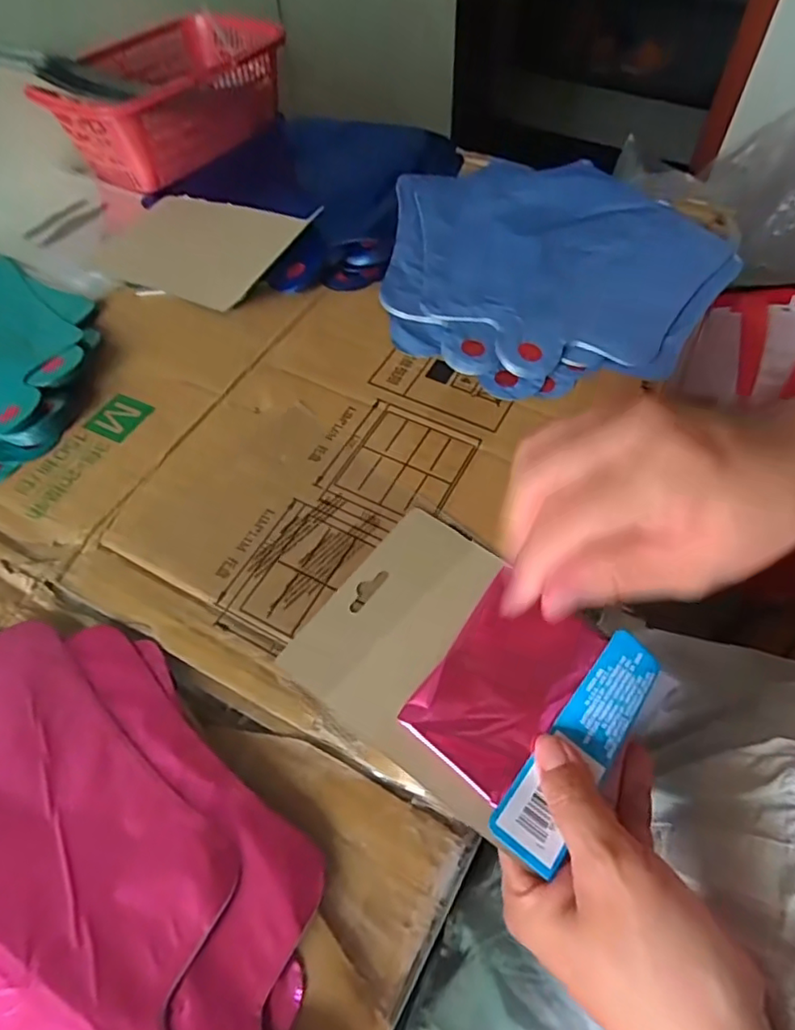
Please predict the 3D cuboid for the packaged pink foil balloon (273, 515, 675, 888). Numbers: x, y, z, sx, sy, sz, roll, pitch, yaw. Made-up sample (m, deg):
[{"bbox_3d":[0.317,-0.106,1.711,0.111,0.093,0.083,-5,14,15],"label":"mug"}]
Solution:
[{"bbox_3d":[0.035,0.070,0.279,0.152,0.014,0.112,32,63,22],"label":"packaged pink foil balloon"}]

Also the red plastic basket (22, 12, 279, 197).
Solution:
[{"bbox_3d":[-0.211,-0.394,0.545,0.202,0.064,0.163,-39,63,-21],"label":"red plastic basket"}]

